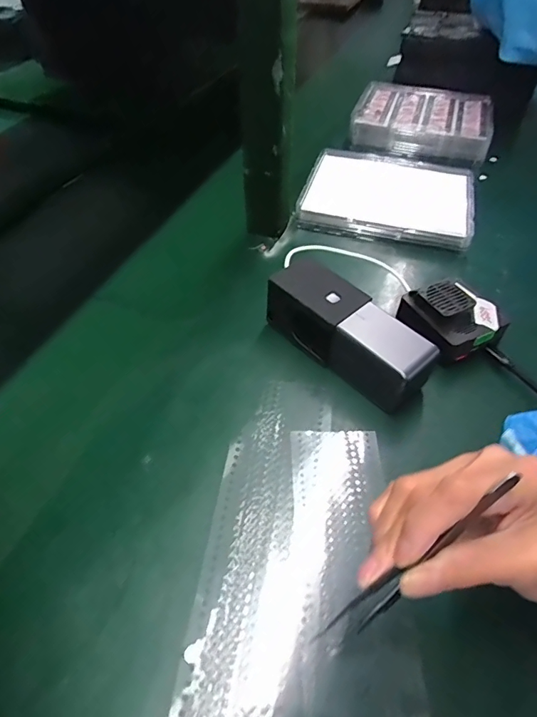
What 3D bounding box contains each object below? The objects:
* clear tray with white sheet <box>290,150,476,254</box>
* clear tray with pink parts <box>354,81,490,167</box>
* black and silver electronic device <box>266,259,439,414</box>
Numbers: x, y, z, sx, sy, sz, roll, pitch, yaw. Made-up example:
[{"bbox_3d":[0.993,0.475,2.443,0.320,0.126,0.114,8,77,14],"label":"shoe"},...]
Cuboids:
[{"bbox_3d":[0.159,-0.216,0.587,0.213,0.031,0.171,13,52,10],"label":"clear tray with white sheet"},{"bbox_3d":[0.253,-0.397,0.734,0.216,0.042,0.181,17,50,11],"label":"clear tray with pink parts"},{"bbox_3d":[0.072,-0.026,0.409,0.061,0.059,0.171,-35,59,-25],"label":"black and silver electronic device"}]

